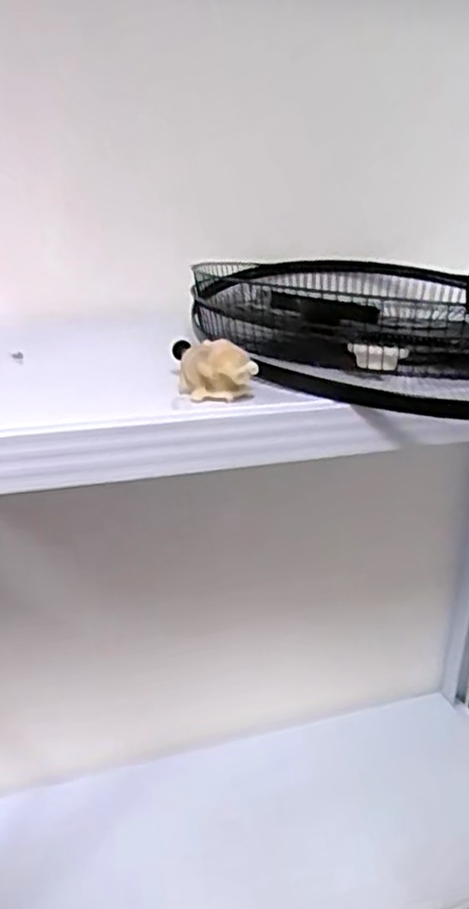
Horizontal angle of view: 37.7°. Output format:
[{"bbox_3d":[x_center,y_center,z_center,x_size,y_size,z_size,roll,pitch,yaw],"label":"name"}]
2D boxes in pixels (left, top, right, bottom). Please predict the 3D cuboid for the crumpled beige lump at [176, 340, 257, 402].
[{"bbox_3d":[-0.015,-0.072,0.607,0.064,0.046,0.050,-1,22,-7],"label":"crumpled beige lump"}]

